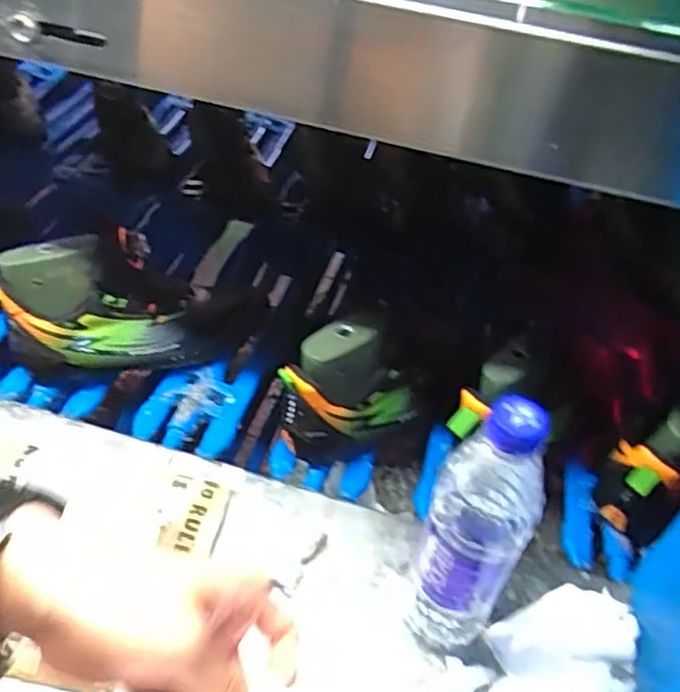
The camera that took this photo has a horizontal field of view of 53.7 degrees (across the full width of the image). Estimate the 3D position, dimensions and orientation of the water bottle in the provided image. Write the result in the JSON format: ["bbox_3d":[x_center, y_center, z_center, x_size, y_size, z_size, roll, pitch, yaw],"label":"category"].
[{"bbox_3d":[0.084,0.123,0.434,0.066,0.228,0.063,26,49,17],"label":"water bottle"}]

